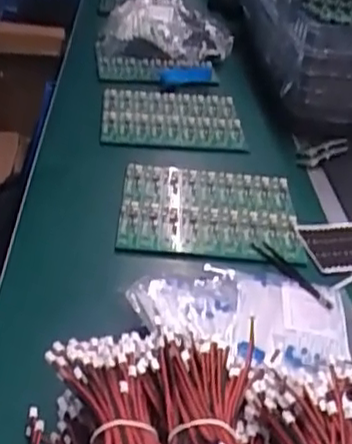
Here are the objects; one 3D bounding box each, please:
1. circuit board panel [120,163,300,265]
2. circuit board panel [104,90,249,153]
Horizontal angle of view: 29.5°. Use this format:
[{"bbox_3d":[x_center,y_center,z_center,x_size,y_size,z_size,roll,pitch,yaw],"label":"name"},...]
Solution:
[{"bbox_3d":[0.039,-0.018,0.776,0.202,0.015,0.176,7,33,-1],"label":"circuit board panel"},{"bbox_3d":[-0.007,-0.153,0.991,0.212,0.017,0.190,1,40,-1],"label":"circuit board panel"}]

